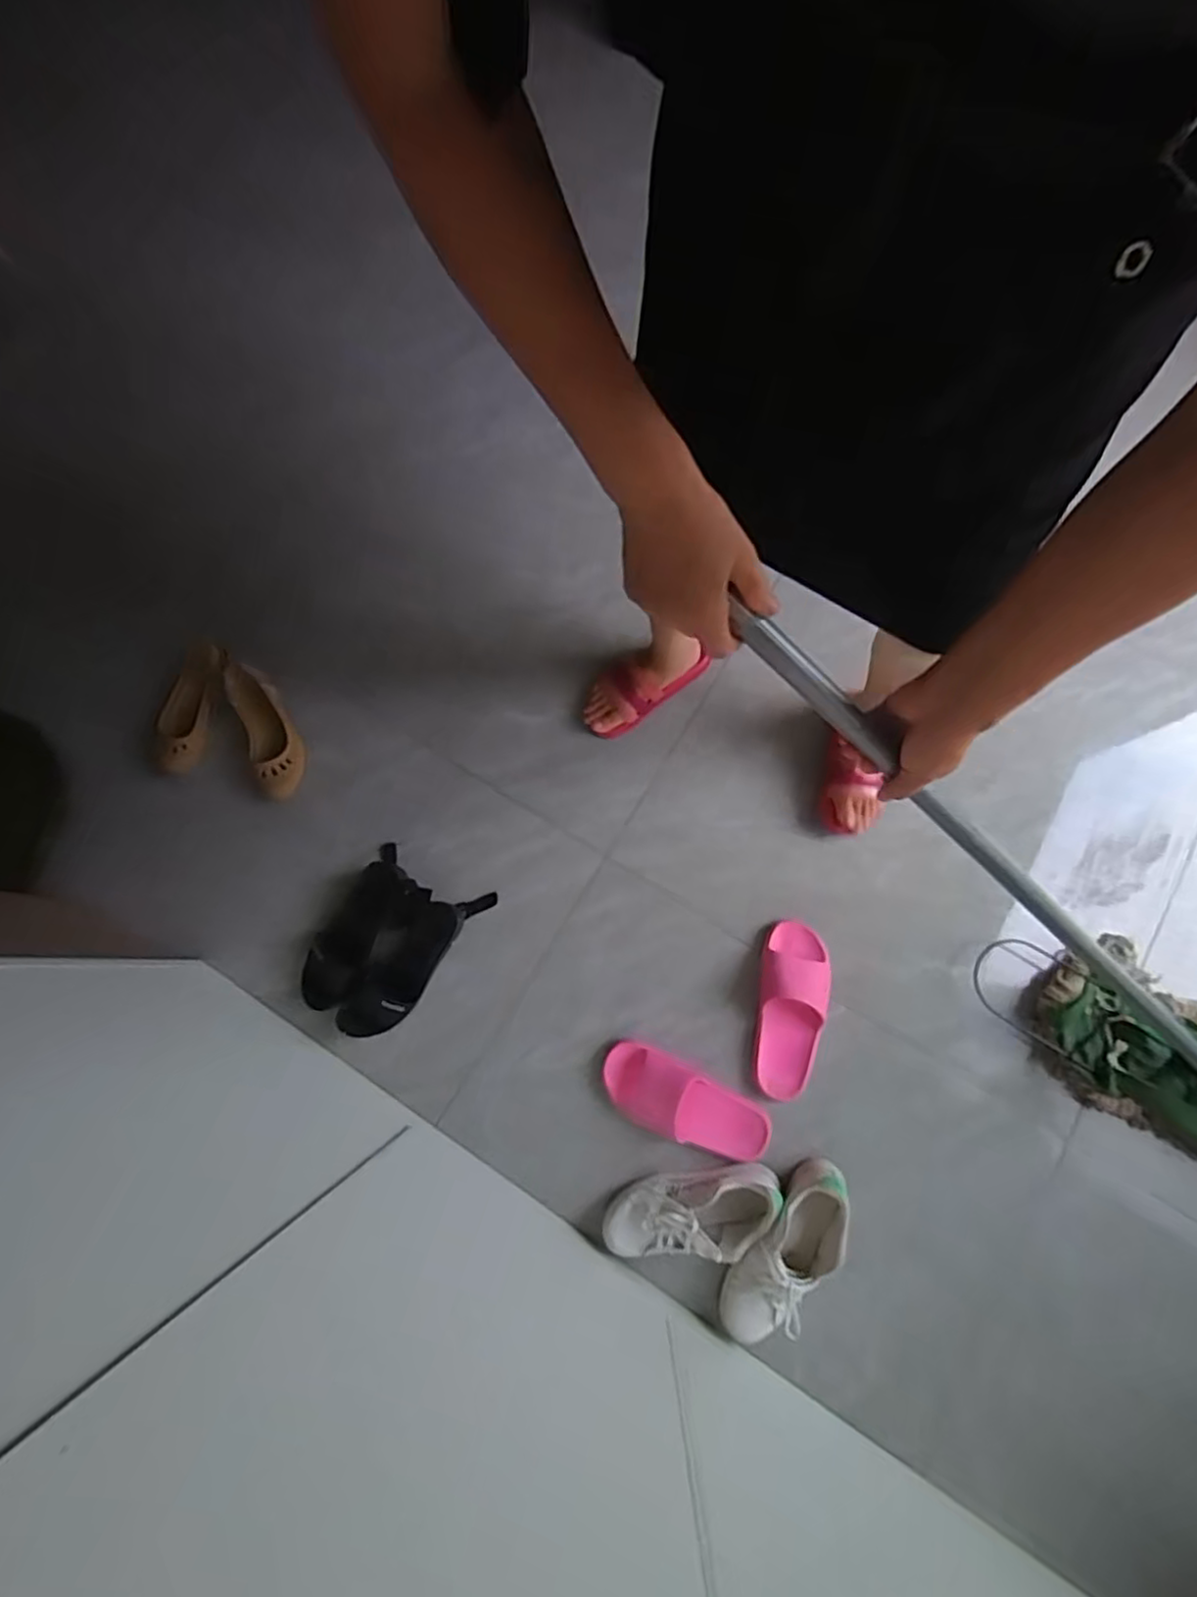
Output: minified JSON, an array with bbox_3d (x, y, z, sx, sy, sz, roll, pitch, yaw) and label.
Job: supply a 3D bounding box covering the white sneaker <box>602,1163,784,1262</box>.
[{"bbox_3d":[0.130,0.576,0.920,0.240,0.084,0.092,-6,77,0],"label":"white sneaker"}]

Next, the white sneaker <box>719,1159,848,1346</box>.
[{"bbox_3d":[0.260,0.621,0.903,0.101,0.102,0.249,37,80,11],"label":"white sneaker"}]

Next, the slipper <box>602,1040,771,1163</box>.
[{"bbox_3d":[0.127,0.443,0.967,0.249,0.056,0.101,20,78,6],"label":"slipper"}]

